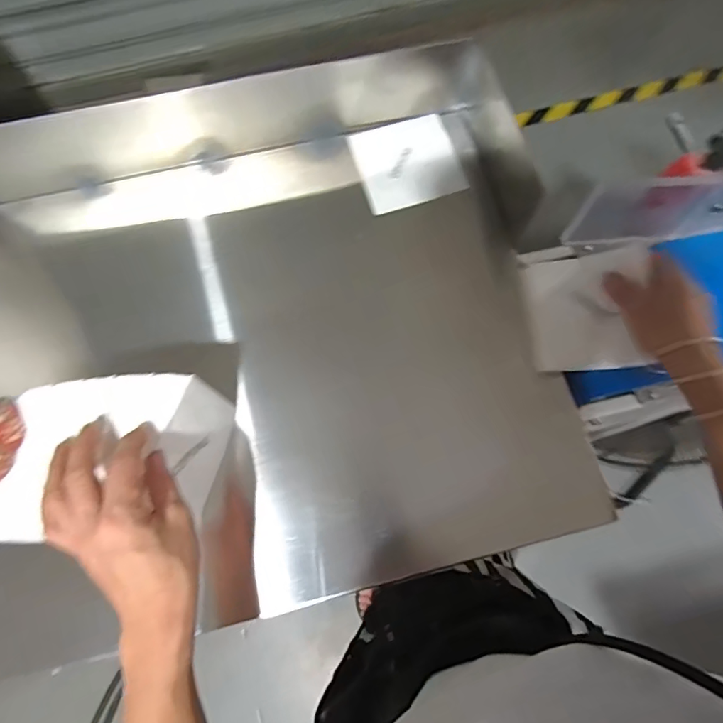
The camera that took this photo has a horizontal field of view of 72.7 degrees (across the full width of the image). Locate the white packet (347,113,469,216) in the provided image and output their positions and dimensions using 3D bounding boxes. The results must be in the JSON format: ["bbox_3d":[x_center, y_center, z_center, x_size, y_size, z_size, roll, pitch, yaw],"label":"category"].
[{"bbox_3d":[0.054,-0.239,0.590,0.116,0.014,0.108,-17,73,-6],"label":"white packet"}]

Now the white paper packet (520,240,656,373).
[{"bbox_3d":[0.241,-0.053,0.529,0.115,0.011,0.123,-9,91,33],"label":"white paper packet"}]

